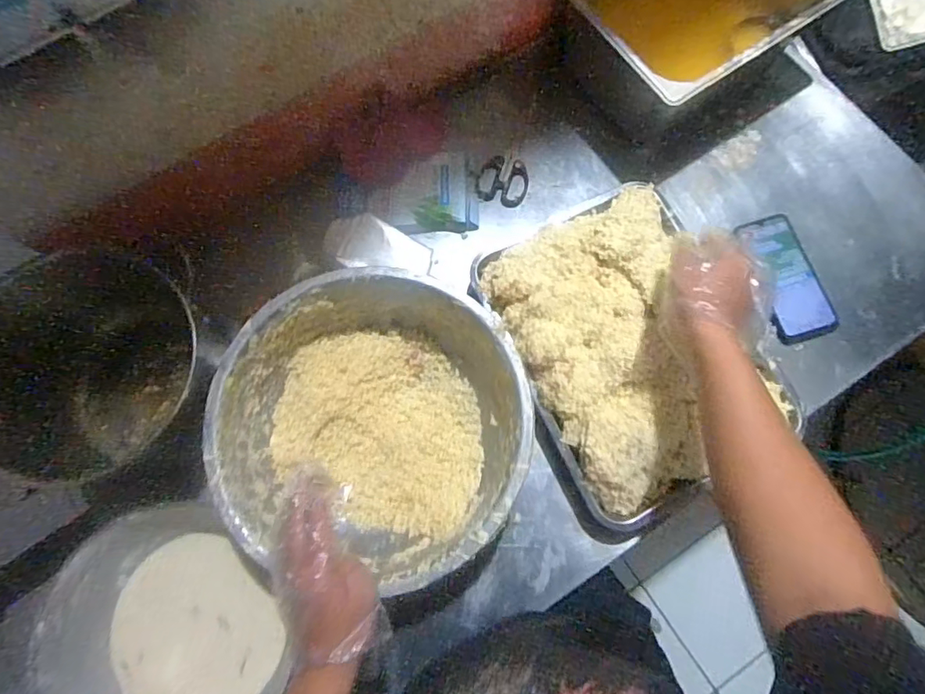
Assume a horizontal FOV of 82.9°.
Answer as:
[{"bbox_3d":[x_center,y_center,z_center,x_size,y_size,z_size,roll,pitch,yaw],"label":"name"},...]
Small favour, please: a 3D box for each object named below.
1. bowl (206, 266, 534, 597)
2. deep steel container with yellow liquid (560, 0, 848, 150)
[{"bbox_3d":[-0.094,0.080,0.608,0.324,0.125,0.305,0,76,2],"label":"bowl"},{"bbox_3d":[0.327,-0.469,0.747,0.339,0.152,0.262,-31,77,-6],"label":"deep steel container with yellow liquid"}]

